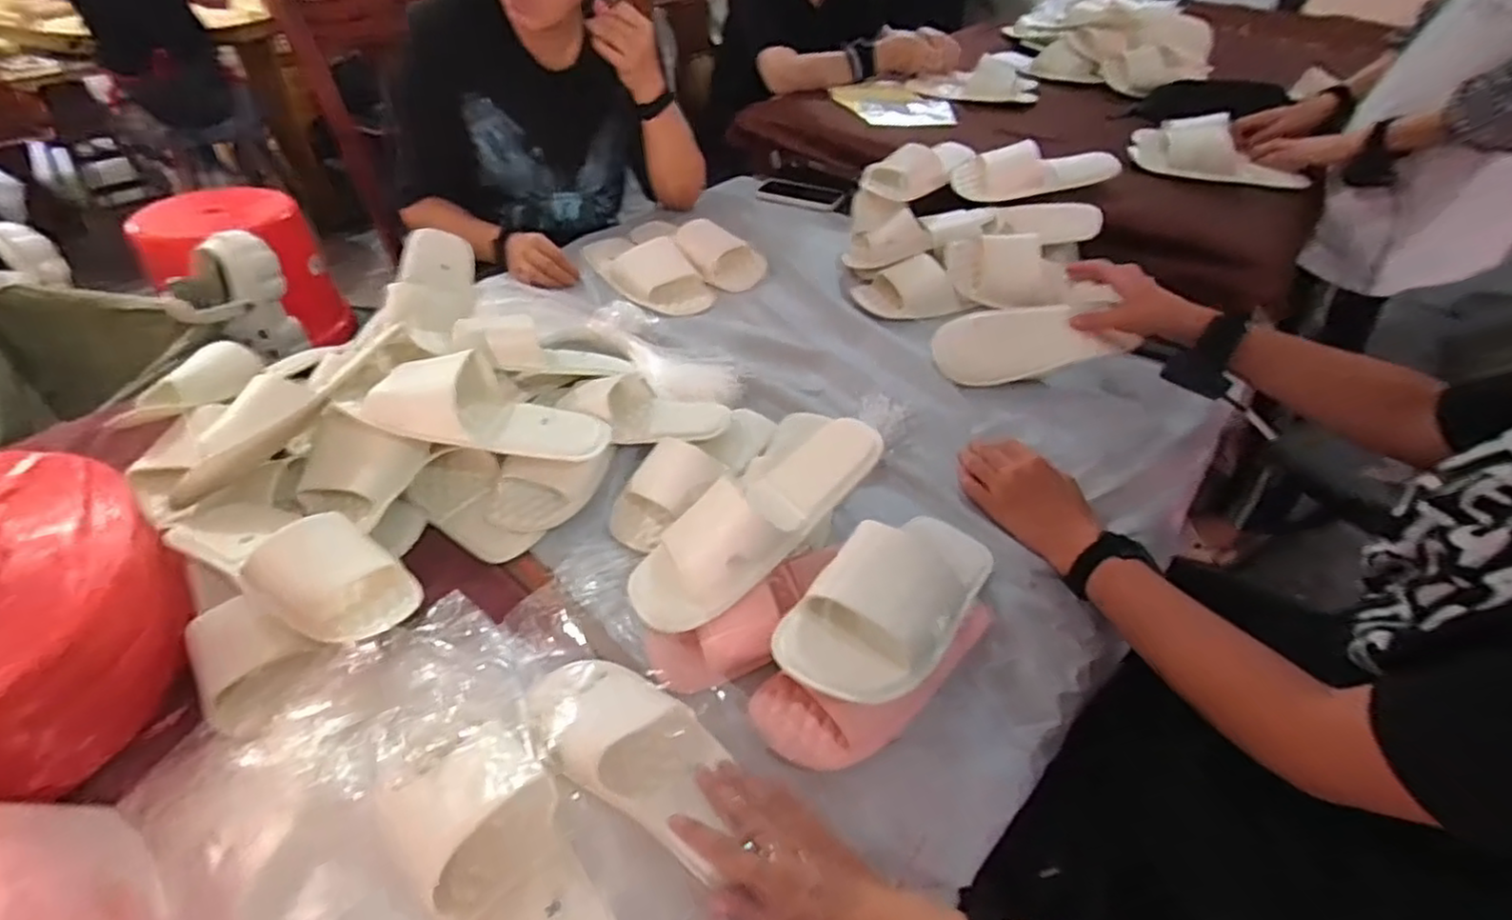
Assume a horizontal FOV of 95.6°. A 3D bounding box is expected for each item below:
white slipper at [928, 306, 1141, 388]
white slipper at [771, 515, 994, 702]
[{"bbox_3d":[0.343,-0.154,0.899,0.249,0.092,0.072,2,34,44],"label":"white slipper"},{"bbox_3d":[0.103,0.115,0.553,0.190,0.054,0.110,-32,52,-31],"label":"white slipper"}]

